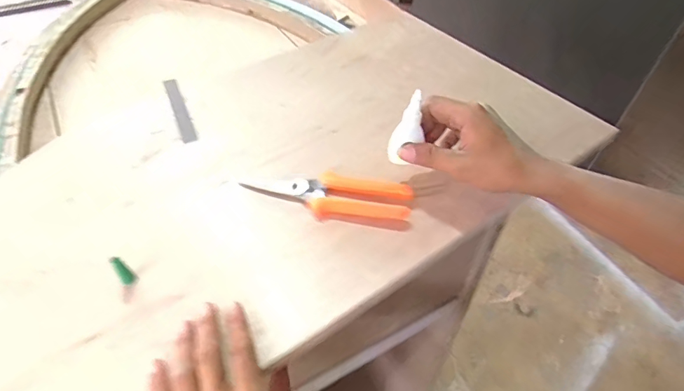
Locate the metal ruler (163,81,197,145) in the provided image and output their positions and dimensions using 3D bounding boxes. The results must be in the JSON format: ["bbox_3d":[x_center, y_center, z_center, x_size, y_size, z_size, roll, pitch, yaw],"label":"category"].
[{"bbox_3d":[-0.215,-0.116,0.575,0.019,0.004,0.145,-21,50,-15],"label":"metal ruler"}]

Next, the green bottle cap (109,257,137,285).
[{"bbox_3d":[-0.193,0.065,0.383,0.013,0.031,0.014,0,46,0],"label":"green bottle cap"}]

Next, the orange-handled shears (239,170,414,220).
[{"bbox_3d":[-0.015,-0.002,0.457,0.170,0.022,0.051,13,47,12],"label":"orange-handled shears"}]

